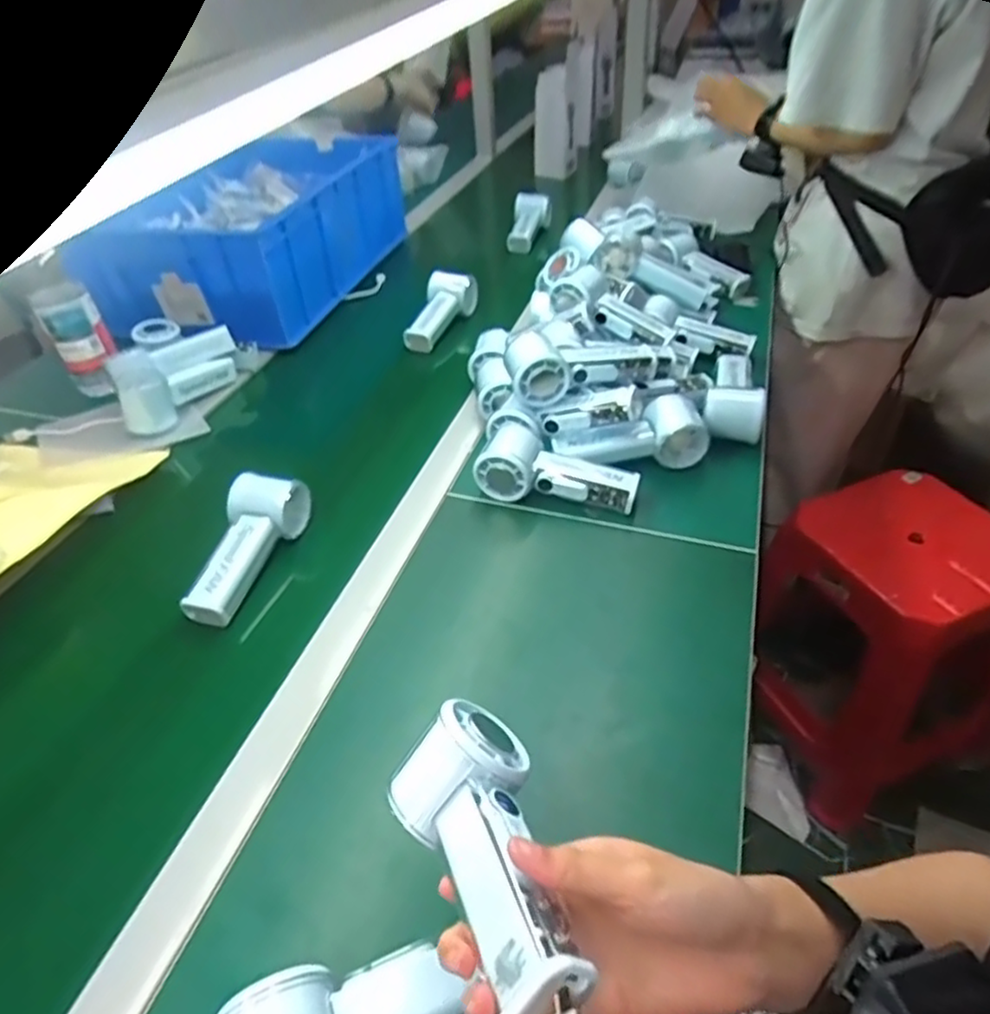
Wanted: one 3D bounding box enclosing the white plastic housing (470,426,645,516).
[{"bbox_3d":[0.059,-0.034,0.641,0.148,0.056,0.047,15,43,2],"label":"white plastic housing"}]

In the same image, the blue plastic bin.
[{"bbox_3d":[-0.371,-0.447,1.071,0.331,0.139,0.532,8,43,15],"label":"blue plastic bin"}]

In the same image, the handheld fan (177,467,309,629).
[{"bbox_3d":[-0.222,0.033,0.592,0.060,0.041,0.144,4,42,10],"label":"handheld fan"}]

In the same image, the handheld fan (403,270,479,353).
[{"bbox_3d":[-0.080,-0.271,0.924,0.060,0.054,0.127,18,60,25],"label":"handheld fan"}]

